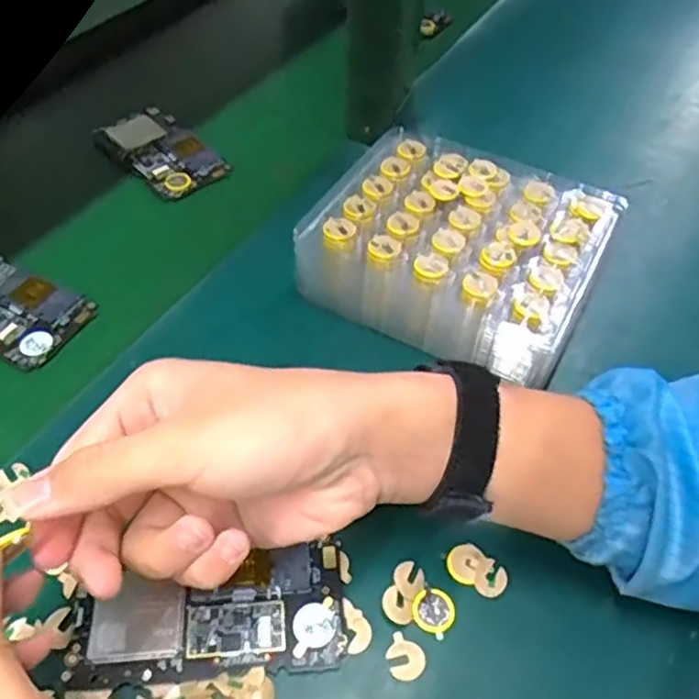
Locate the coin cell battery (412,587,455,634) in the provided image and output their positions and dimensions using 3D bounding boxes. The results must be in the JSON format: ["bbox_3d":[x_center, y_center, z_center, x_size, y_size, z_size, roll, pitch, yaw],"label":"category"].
[{"bbox_3d":[0.041,0.126,0.323,0.019,0.005,0.020,30,56,23],"label":"coin cell battery"}]

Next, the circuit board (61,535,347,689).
[{"bbox_3d":[-0.065,0.126,0.313,0.123,0.011,0.056,-8,50,-8],"label":"circuit board"}]

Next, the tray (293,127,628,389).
[{"bbox_3d":[0.069,-0.063,0.443,0.176,0.065,0.152,24,54,19],"label":"tray"}]

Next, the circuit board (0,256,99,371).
[{"bbox_3d":[-0.236,-0.031,0.451,0.119,0.011,0.061,22,53,17],"label":"circuit board"}]

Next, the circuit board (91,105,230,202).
[{"bbox_3d":[-0.159,-0.168,0.566,0.062,0.013,0.120,-35,58,-27],"label":"circuit board"}]

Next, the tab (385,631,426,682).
[{"bbox_3d":[0.026,0.143,0.310,0.018,0.004,0.018,0,50,0],"label":"tab"}]

